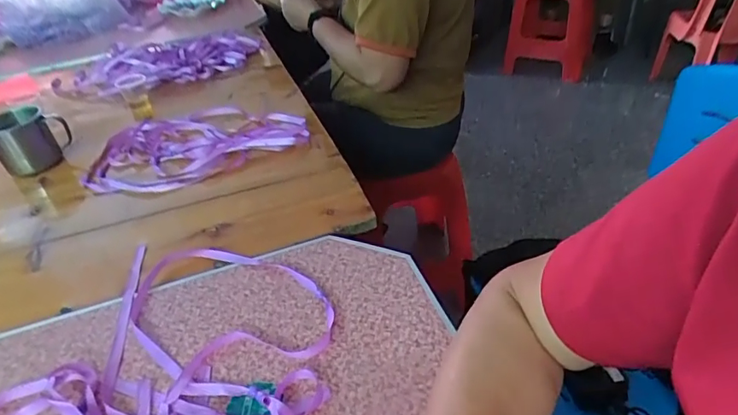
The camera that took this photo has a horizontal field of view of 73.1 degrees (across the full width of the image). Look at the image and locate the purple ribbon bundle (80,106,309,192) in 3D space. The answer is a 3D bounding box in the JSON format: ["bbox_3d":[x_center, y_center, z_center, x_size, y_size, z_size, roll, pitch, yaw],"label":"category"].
[{"bbox_3d":[-0.266,-0.101,0.776,0.326,0.015,0.211,-15,37,-11],"label":"purple ribbon bundle"}]

